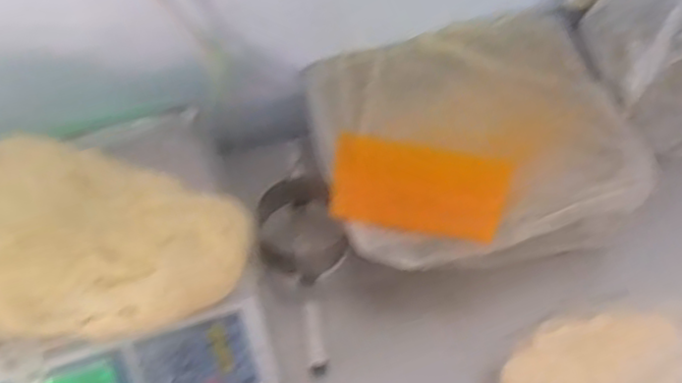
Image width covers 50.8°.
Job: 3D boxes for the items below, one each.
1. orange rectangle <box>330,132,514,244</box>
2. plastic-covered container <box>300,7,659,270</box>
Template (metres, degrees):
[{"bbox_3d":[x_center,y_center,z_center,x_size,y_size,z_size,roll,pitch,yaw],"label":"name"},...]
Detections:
[{"bbox_3d":[0.081,-0.005,0.740,0.174,0.008,0.101,9,63,5],"label":"orange rectangle"},{"bbox_3d":[0.146,-0.057,0.800,0.337,0.093,0.288,-16,57,-9],"label":"plastic-covered container"}]

